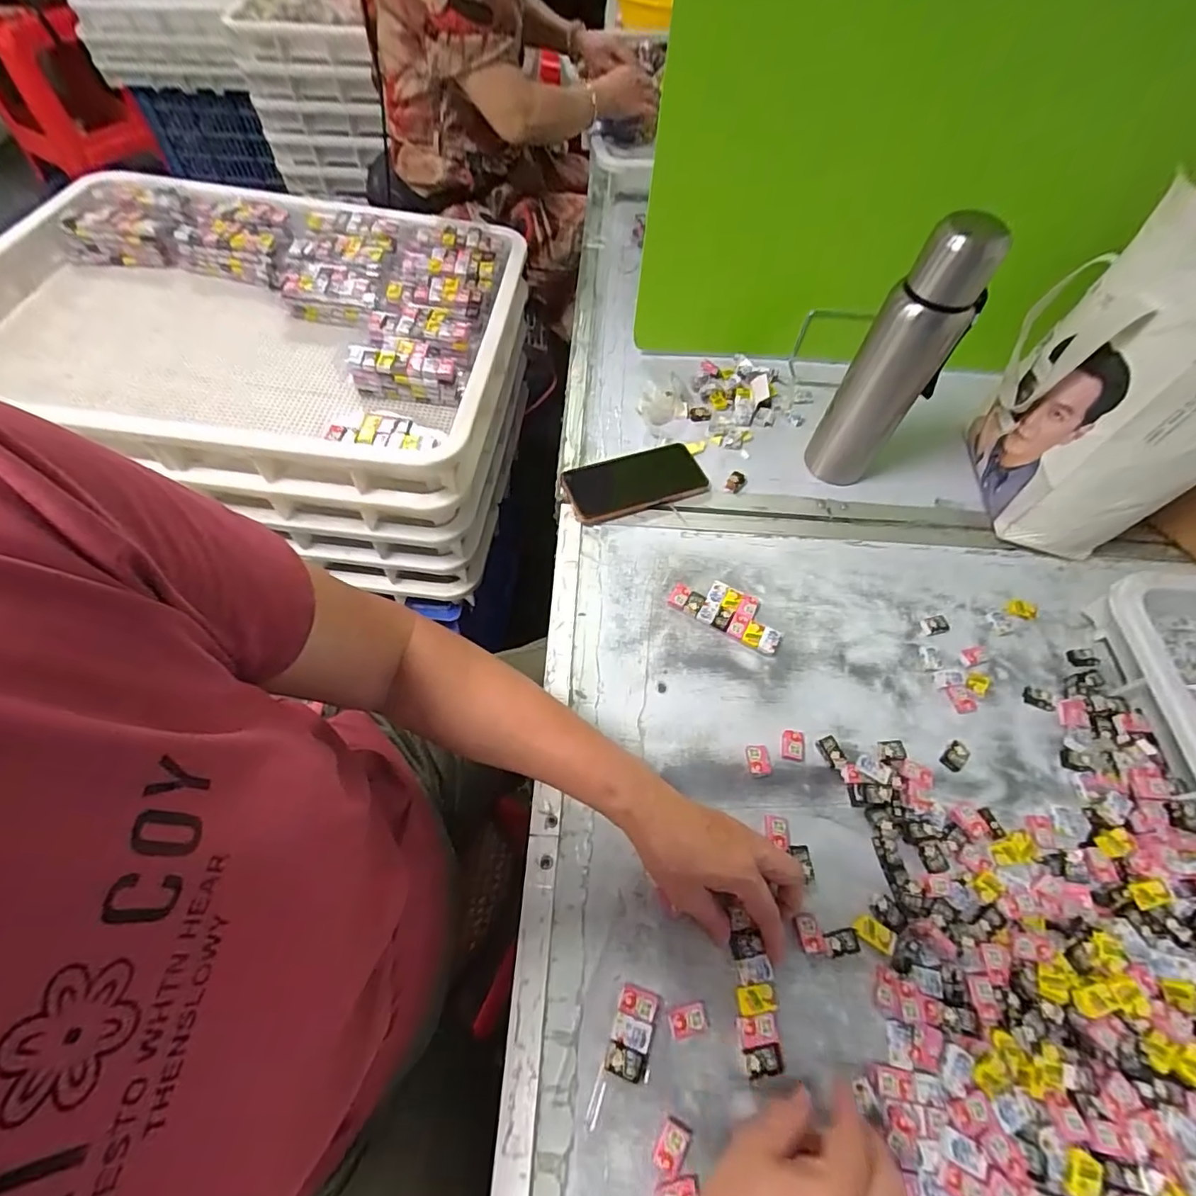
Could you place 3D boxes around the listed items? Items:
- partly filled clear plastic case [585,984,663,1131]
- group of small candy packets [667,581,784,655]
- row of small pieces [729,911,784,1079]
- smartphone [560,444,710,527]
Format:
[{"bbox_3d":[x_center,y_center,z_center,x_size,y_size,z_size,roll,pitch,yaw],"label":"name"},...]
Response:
[{"bbox_3d":[0.020,0.323,0.379,0.031,0.009,0.083,20,61,9],"label":"partly filled clear plastic case"},{"bbox_3d":[0.136,0.012,0.568,0.119,0.013,0.053,27,62,13],"label":"group of small candy packets"},{"bbox_3d":[0.116,0.290,0.400,0.030,0.007,0.098,0,60,-2],"label":"row of small pieces"},{"bbox_3d":[0.044,-0.137,0.647,0.163,0.015,0.083,-16,62,-11],"label":"smartphone"}]

